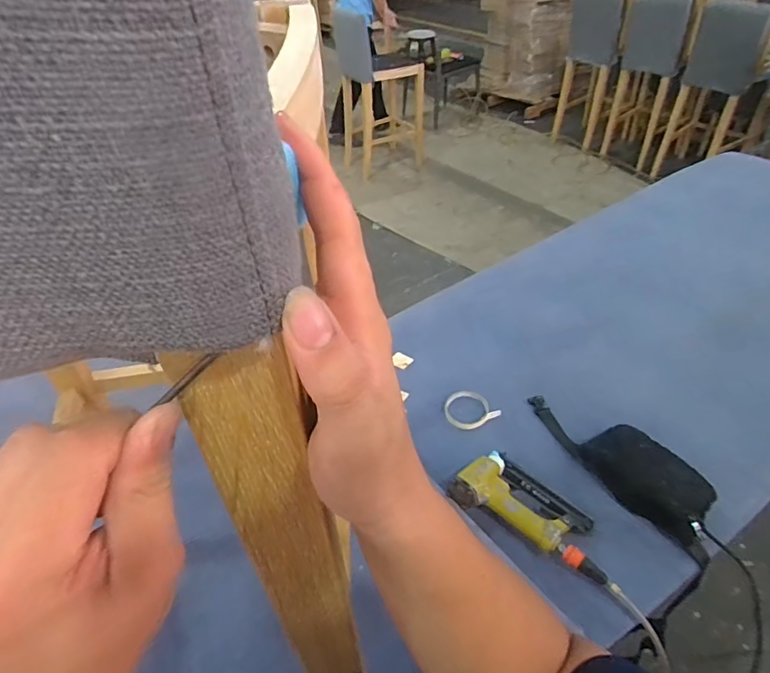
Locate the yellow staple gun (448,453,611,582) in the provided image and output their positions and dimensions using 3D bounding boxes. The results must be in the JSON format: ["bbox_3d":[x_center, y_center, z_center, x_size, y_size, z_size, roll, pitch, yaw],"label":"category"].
[{"bbox_3d":[0.234,0.257,0.778,0.243,0.051,0.124,24,48,26],"label":"yellow staple gun"}]

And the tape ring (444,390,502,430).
[{"bbox_3d":[0.158,0.140,0.964,0.083,0.011,0.102,-34,43,-12],"label":"tape ring"}]

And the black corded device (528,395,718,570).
[{"bbox_3d":[0.383,0.189,0.830,0.095,0.091,0.355,-30,49,-28],"label":"black corded device"}]

